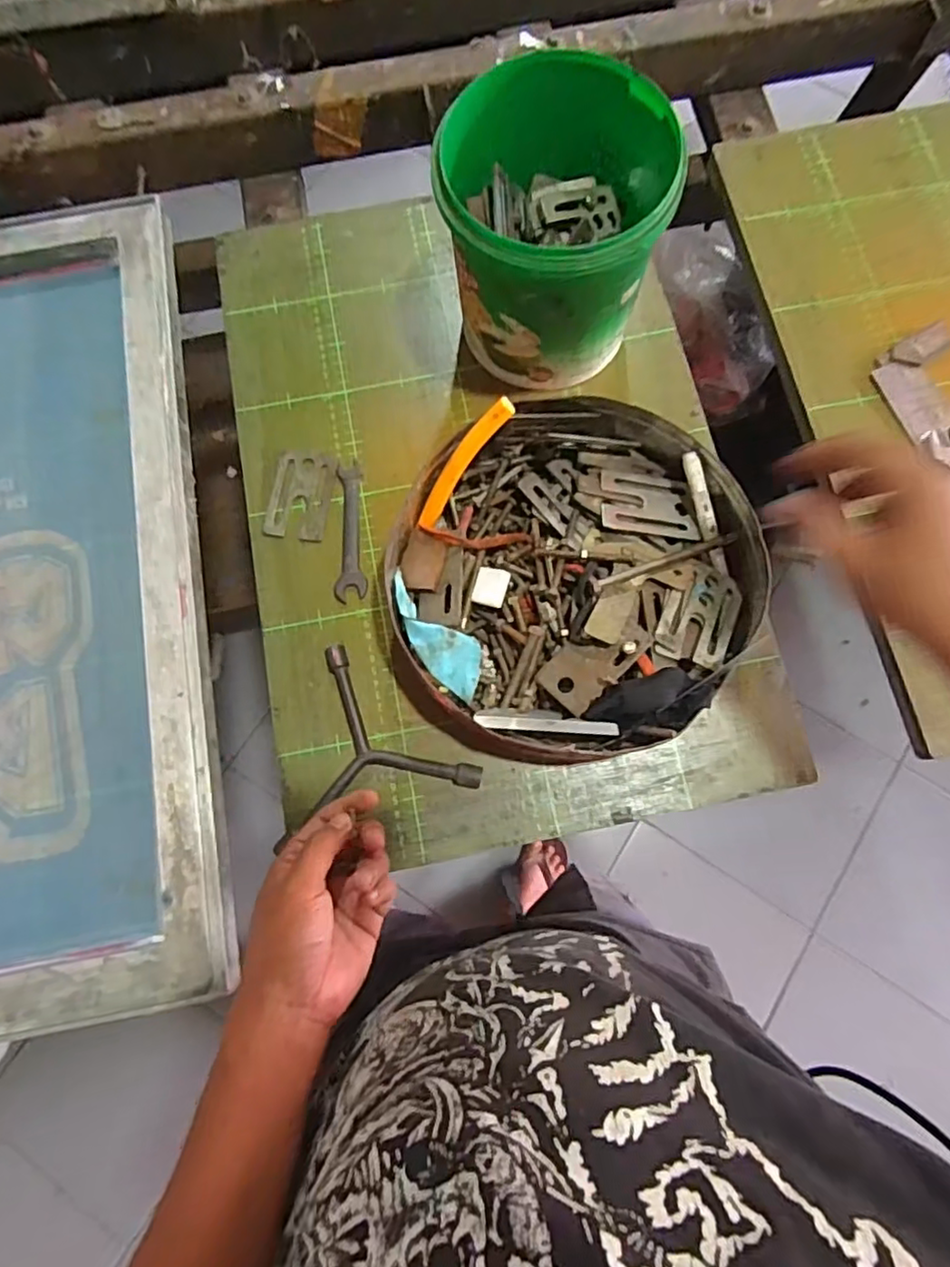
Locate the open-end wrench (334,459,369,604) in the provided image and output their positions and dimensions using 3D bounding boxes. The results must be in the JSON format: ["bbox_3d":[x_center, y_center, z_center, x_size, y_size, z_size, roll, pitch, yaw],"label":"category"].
[{"bbox_3d":[-0.106,-0.086,0.535,0.026,0.006,0.121,-6,77,1],"label":"open-end wrench"}]

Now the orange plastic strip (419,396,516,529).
[{"bbox_3d":[-0.010,-0.130,0.486,0.021,0.014,0.115,45,122,8],"label":"orange plastic strip"}]

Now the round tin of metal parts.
[{"bbox_3d":[0.070,-0.044,0.481,0.254,0.074,0.269,0,77,2],"label":"round tin of metal parts"}]

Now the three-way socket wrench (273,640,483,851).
[{"bbox_3d":[-0.096,0.104,0.481,0.153,0.015,0.136,43,82,8],"label":"three-way socket wrench"}]

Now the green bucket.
[{"bbox_3d":[0.061,-0.301,0.501,0.151,0.166,0.152,0,77,2],"label":"green bucket"}]

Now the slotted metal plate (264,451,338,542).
[{"bbox_3d":[-0.149,-0.118,0.544,0.050,0.004,0.077,8,77,4],"label":"slotted metal plate"}]

